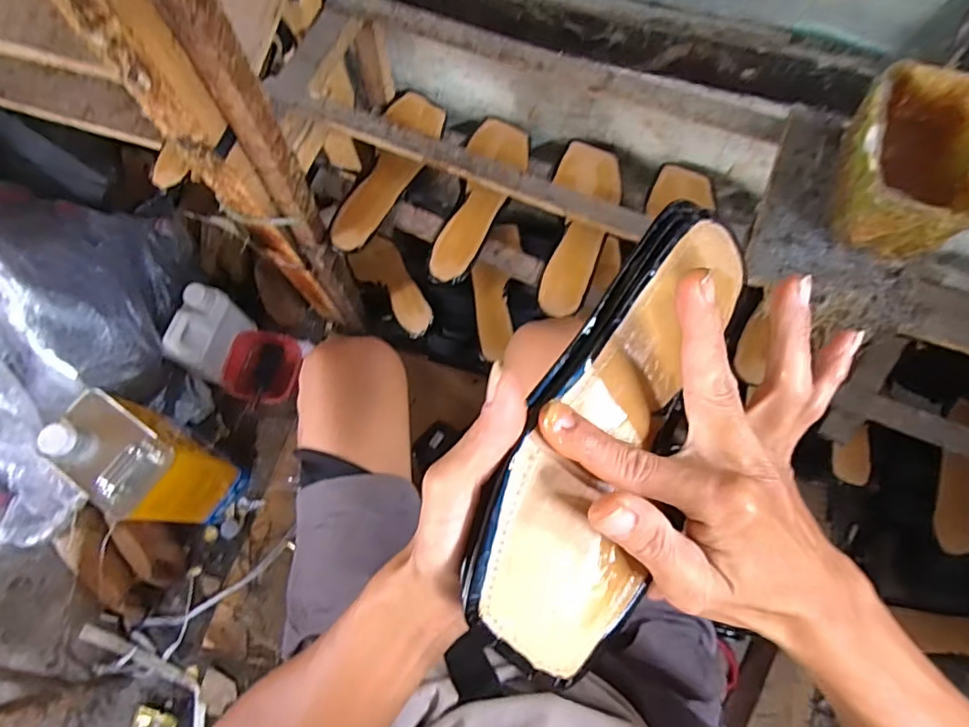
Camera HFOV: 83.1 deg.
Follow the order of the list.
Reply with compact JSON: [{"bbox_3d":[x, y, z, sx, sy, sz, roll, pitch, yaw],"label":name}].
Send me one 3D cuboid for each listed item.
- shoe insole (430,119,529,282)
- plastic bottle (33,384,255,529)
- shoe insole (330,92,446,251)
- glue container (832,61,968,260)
[{"bbox_3d":[-0.003,-0.214,0.704,0.079,0.027,0.236,14,71,7],"label":"shoe insole"},{"bbox_3d":[-0.483,0.147,0.797,0.159,0.243,0.115,28,74,11],"label":"plastic bottle"},{"bbox_3d":[-0.123,-0.253,0.717,0.076,0.034,0.239,19,72,8],"label":"shoe insole"},{"bbox_3d":[0.348,-0.161,0.454,0.094,0.080,0.139,16,71,7],"label":"glue container"}]

